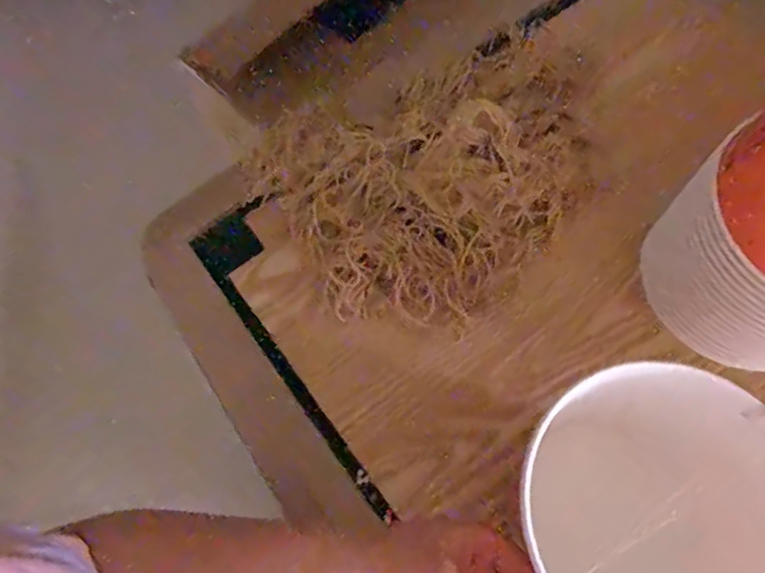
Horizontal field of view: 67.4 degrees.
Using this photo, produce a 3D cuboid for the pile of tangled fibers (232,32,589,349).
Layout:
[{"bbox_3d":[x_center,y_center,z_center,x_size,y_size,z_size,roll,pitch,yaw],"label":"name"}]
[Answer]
[{"bbox_3d":[0.063,-0.107,0.503,0.301,0.091,0.213,-35,70,-11],"label":"pile of tangled fibers"}]

